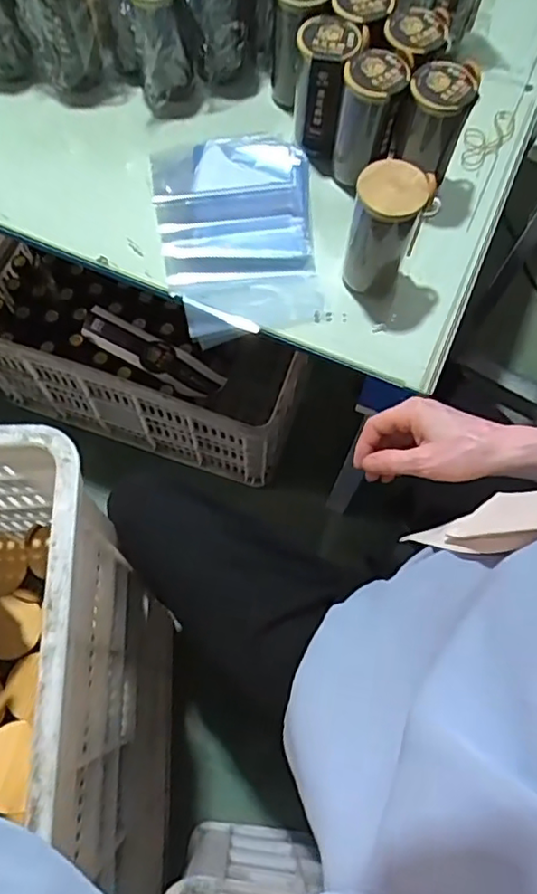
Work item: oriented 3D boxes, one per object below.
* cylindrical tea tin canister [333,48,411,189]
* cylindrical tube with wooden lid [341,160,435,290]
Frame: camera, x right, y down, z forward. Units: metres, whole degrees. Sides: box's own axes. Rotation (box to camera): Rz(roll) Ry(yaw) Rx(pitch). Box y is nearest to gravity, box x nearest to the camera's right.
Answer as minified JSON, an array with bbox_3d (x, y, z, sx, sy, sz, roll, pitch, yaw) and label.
[{"bbox_3d":[0.115,-0.374,0.722,0.067,0.158,0.062,1,68,-3],"label":"cylindrical tea tin canister"},{"bbox_3d":[0.119,-0.230,0.647,0.068,0.149,0.070,1,68,-3],"label":"cylindrical tube with wooden lid"}]

